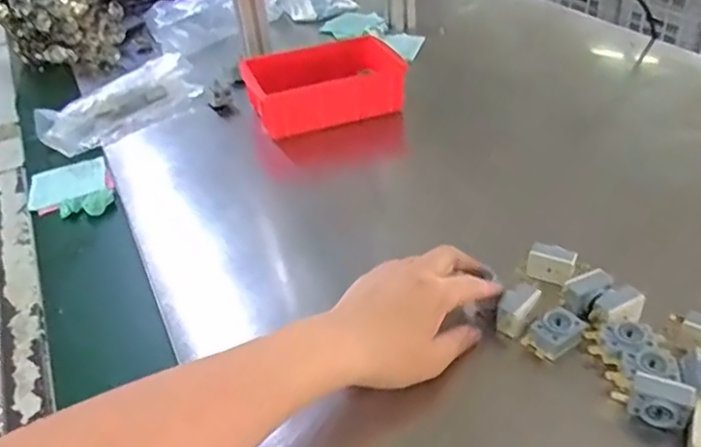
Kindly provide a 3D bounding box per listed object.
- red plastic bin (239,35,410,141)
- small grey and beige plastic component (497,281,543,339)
[{"bbox_3d":[-0.035,-0.176,0.801,0.189,0.061,0.123,-15,38,-11],"label":"red plastic bin"},{"bbox_3d":[0.133,0.069,0.490,0.023,0.030,0.033,21,45,32],"label":"small grey and beige plastic component"}]

